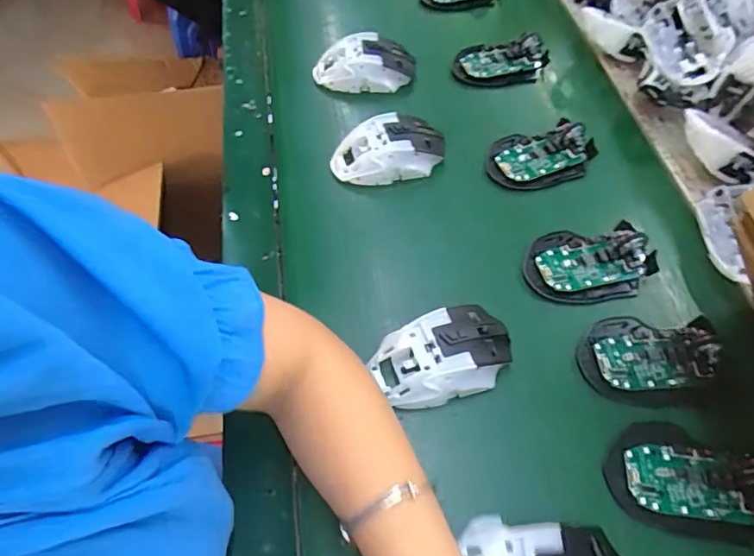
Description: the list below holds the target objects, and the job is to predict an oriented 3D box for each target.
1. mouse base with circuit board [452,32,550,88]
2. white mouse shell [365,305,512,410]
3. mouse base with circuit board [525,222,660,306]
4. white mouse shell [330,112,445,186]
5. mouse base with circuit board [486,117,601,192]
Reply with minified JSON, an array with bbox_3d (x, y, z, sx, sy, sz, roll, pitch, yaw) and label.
[{"bbox_3d":[0.149,-0.256,0.595,0.112,0.035,0.057,-4,59,-1],"label":"mouse base with circuit board"},{"bbox_3d":[0.052,0.062,0.390,0.106,0.039,0.063,-24,61,-13],"label":"white mouse shell"},{"bbox_3d":[0.191,-0.015,0.445,0.116,0.024,0.071,-2,59,0],"label":"mouse base with circuit board"},{"bbox_3d":[0.011,-0.130,0.511,0.116,0.041,0.064,-7,59,-3],"label":"white mouse shell"},{"bbox_3d":[0.169,-0.127,0.512,0.112,0.024,0.067,-11,59,-5],"label":"mouse base with circuit board"}]

